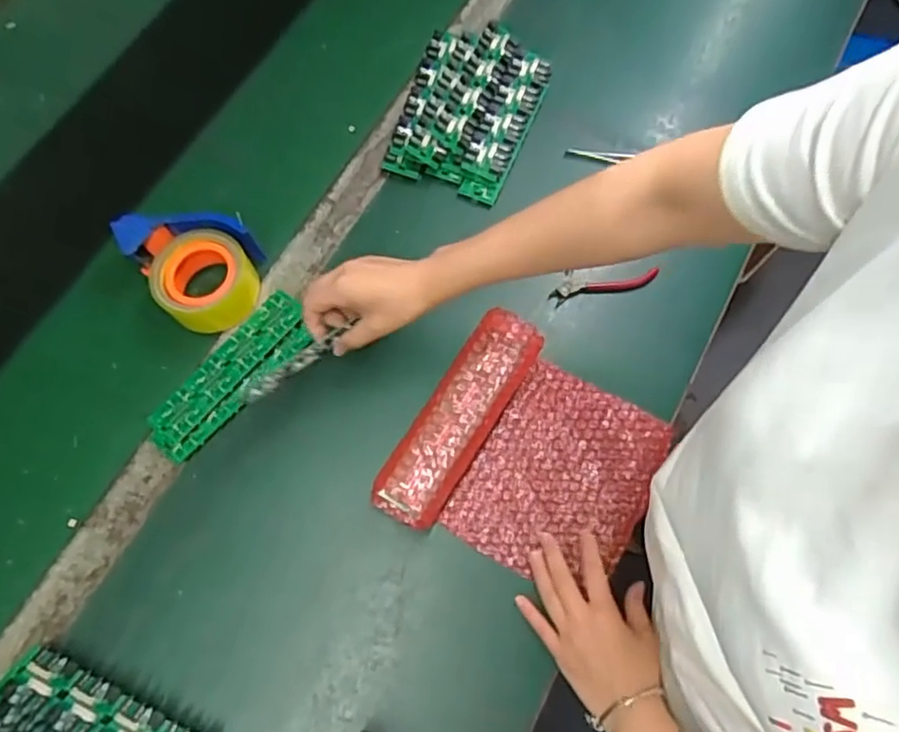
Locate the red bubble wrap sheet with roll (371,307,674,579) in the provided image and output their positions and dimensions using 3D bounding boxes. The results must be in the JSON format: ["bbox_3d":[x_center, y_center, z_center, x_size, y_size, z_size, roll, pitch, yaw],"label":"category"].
[{"bbox_3d":[0.080,0.086,0.576,0.220,0.078,0.203,26,72,9],"label":"red bubble wrap sheet with roll"}]

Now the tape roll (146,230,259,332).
[{"bbox_3d":[-0.250,-0.087,0.637,0.096,0.044,0.091,1,72,-2],"label":"tape roll"}]

